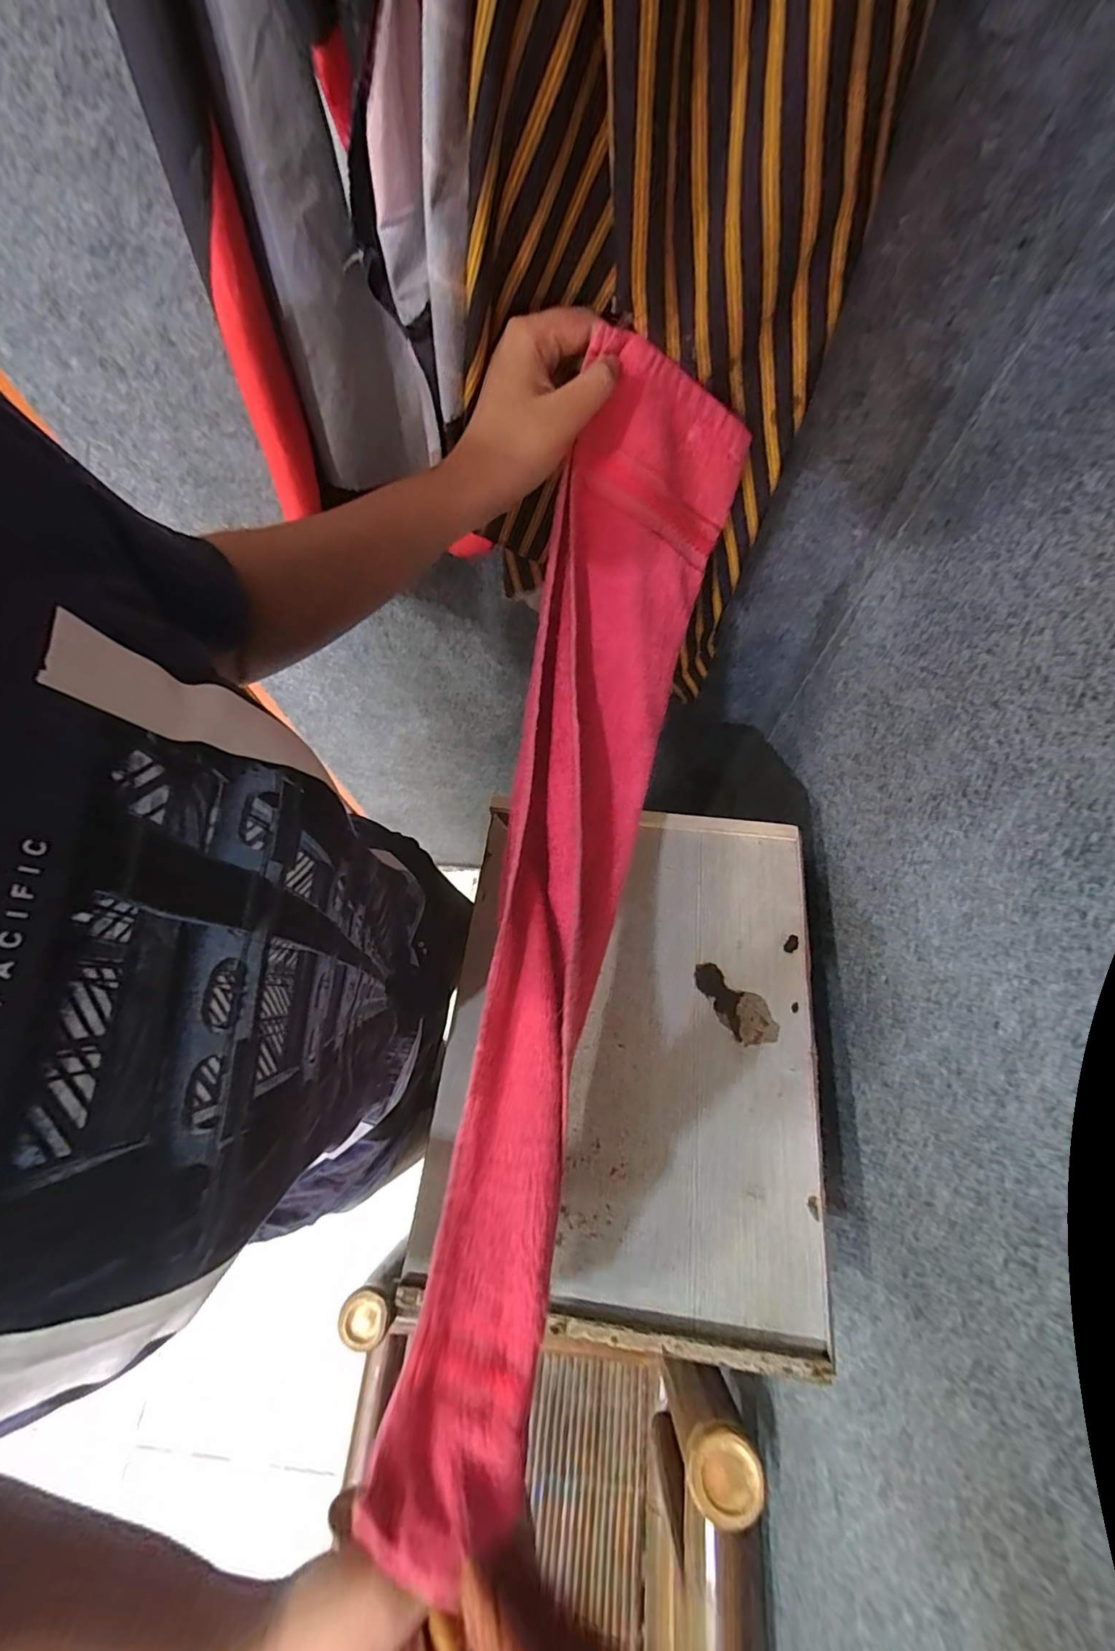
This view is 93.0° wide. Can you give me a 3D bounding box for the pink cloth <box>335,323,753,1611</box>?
[{"bbox_3d":[0.002,0.031,0.323,0.093,0.150,0.569,12,82,7],"label":"pink cloth"}]

